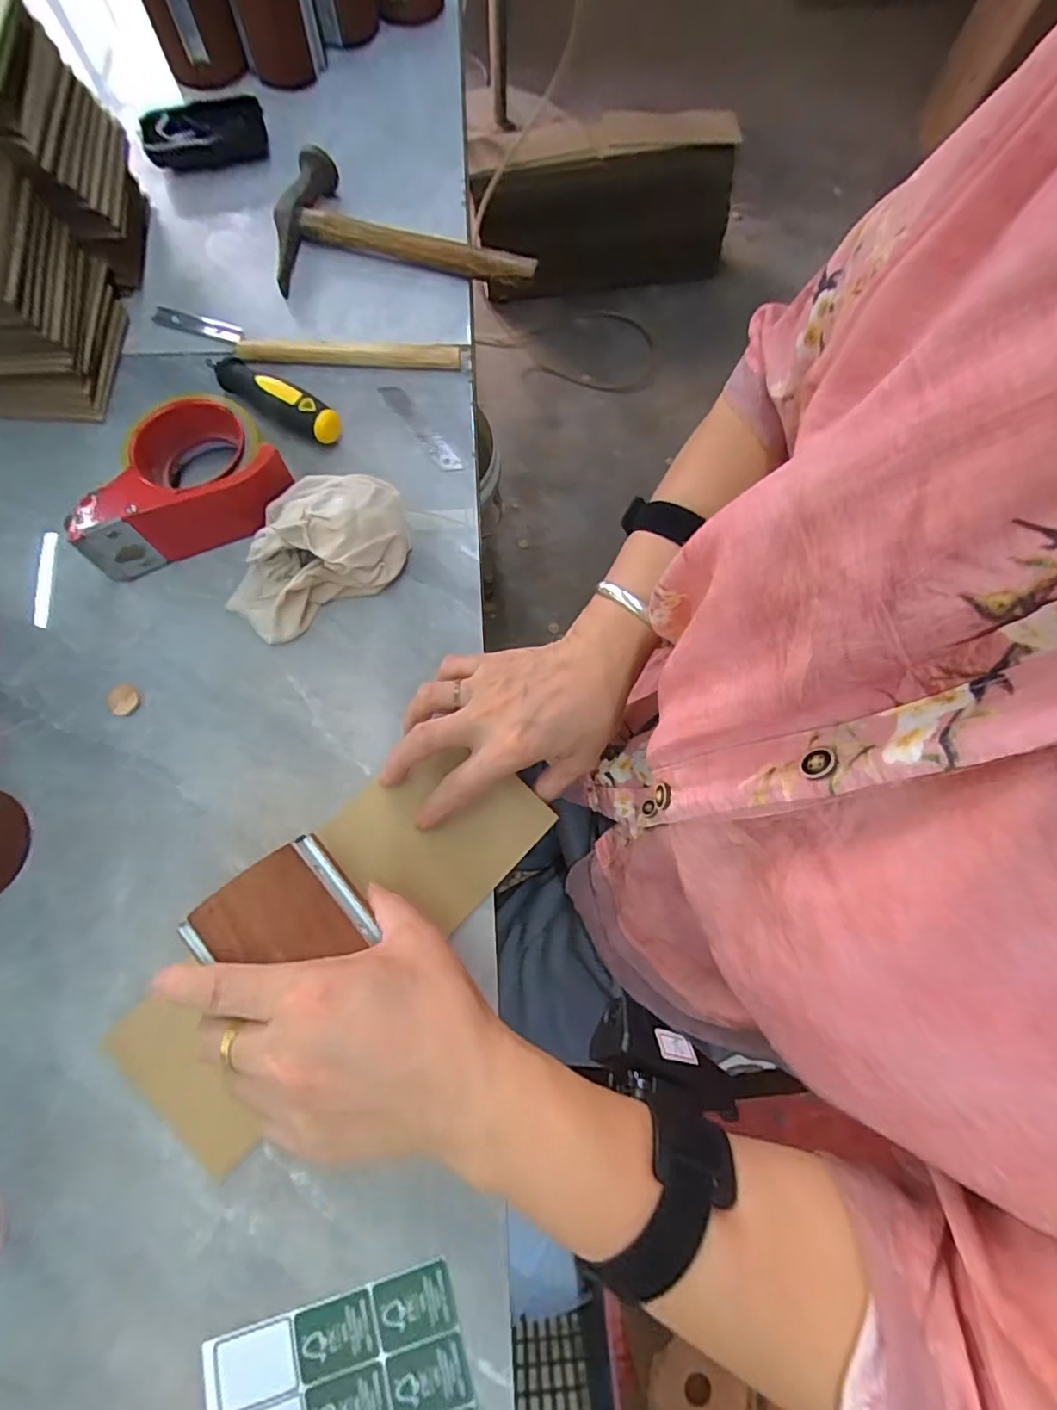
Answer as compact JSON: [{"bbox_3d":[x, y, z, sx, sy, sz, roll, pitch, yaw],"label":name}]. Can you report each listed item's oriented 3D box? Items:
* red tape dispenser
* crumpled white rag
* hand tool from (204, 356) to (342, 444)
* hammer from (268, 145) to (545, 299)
[{"bbox_3d":[-0.257,-0.167,0.414,0.148,0.060,0.094,-22,77,-7],"label":"red tape dispenser"},{"bbox_3d":[-0.155,-0.115,0.411,0.144,0.049,0.088,-32,79,-9],"label":"crumpled white rag"},{"bbox_3d":[-0.206,-0.249,0.450,0.131,0.035,0.025,32,77,6],"label":"hand tool"},{"bbox_3d":[-0.108,-0.427,0.516,0.235,0.034,0.139,5,75,-1],"label":"hammer"}]

